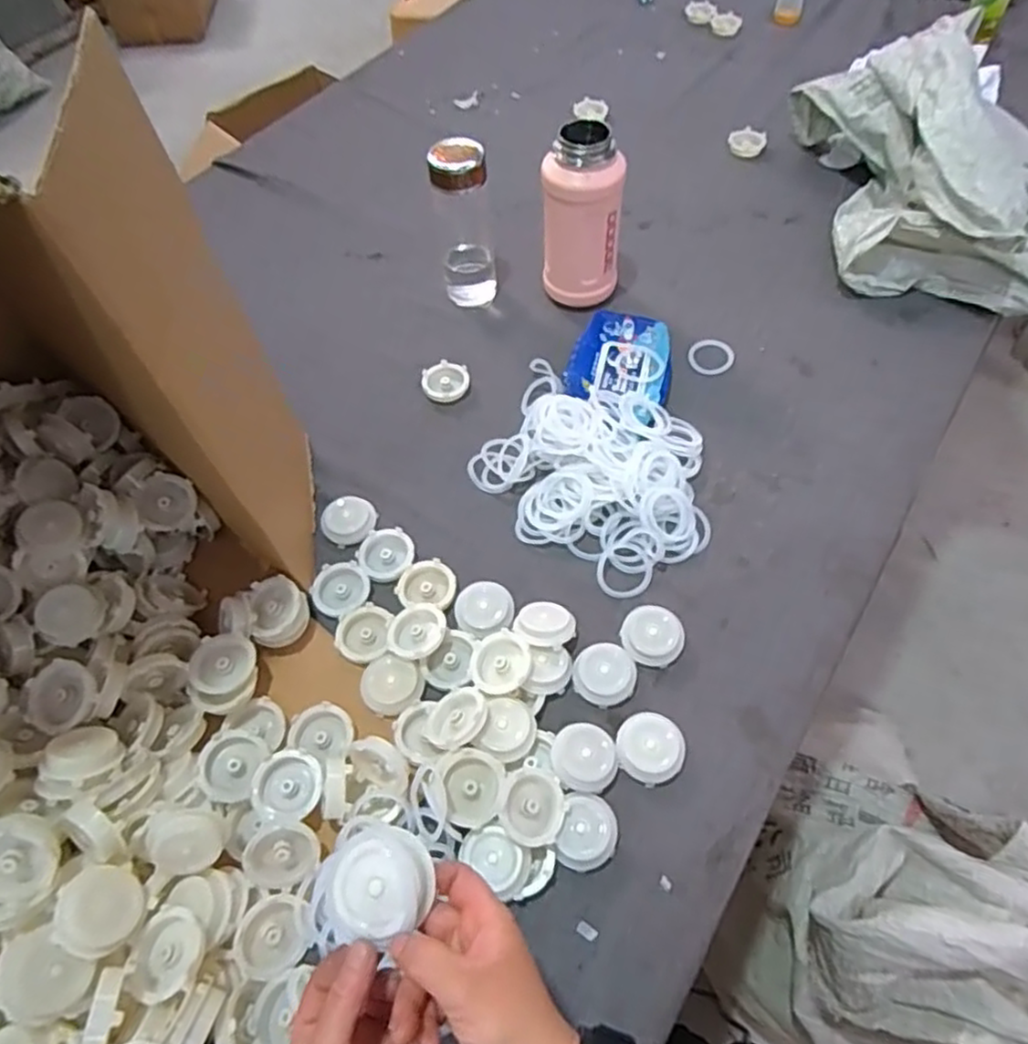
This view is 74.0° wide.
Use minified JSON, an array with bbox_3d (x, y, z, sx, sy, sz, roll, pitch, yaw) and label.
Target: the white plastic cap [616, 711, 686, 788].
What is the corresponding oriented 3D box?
[{"bbox_3d":[0.119,0.196,0.594,0.058,0.025,0.055,-2,58,2],"label":"white plastic cap"}]

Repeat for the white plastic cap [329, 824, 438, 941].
[{"bbox_3d":[-0.071,0.198,0.375,0.052,0.016,0.052,-1,58,2],"label":"white plastic cap"}]

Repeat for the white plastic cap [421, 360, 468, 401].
[{"bbox_3d":[-0.085,-0.175,0.855,0.060,0.015,0.058,-5,73,-4],"label":"white plastic cap"}]

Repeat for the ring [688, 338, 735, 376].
[{"bbox_3d":[0.250,-0.210,0.863,0.056,0.004,0.065,19,60,14],"label":"ring"}]

